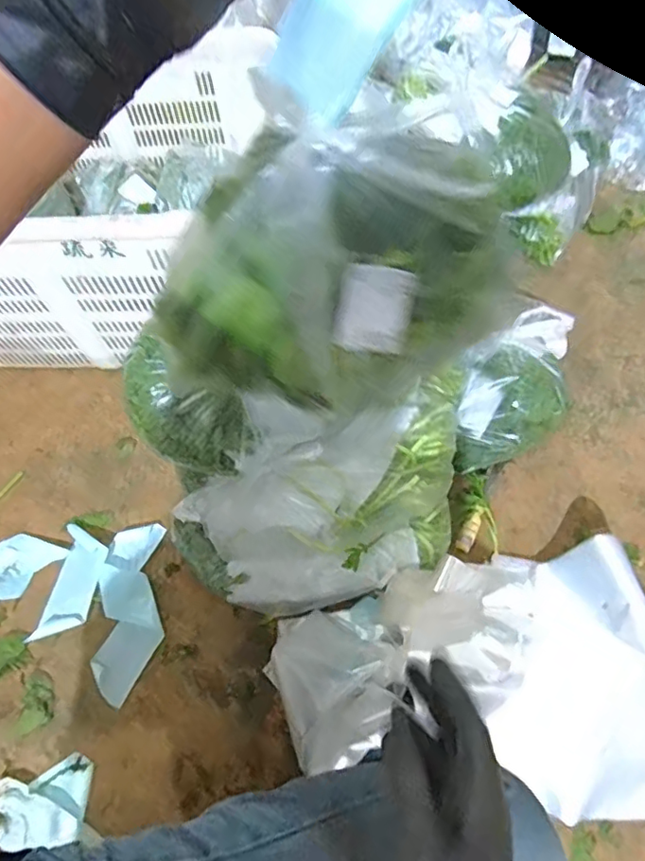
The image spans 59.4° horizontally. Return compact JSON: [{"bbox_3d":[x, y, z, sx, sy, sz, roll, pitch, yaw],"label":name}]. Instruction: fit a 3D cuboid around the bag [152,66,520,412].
[{"bbox_3d":[0.008,-0.133,0.453,0.284,0.212,0.124,-6,60,-3],"label":"bag"}]

